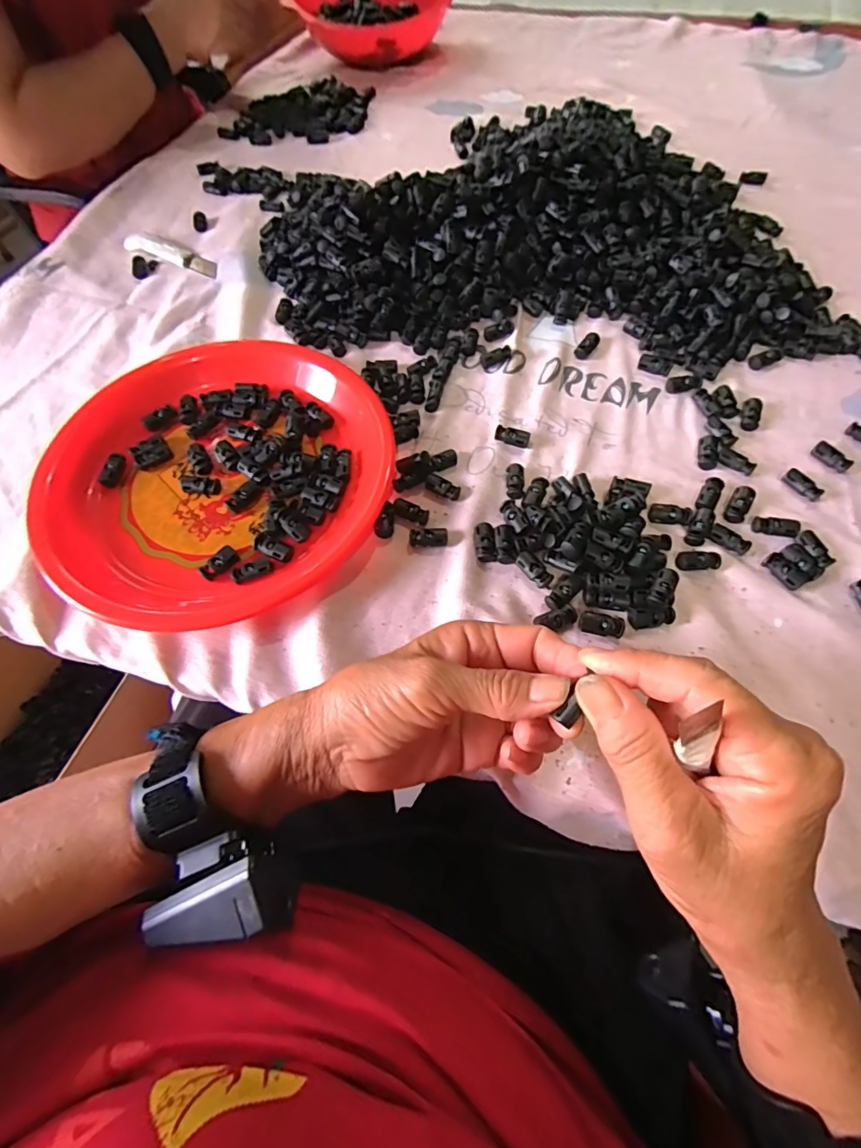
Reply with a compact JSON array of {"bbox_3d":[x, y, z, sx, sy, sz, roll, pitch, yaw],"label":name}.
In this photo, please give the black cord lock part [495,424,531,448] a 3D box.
[{"bbox_3d":[0.066,-0.110,0.389,0.027,0.010,0.013,19,68,12],"label":"black cord lock part"}]

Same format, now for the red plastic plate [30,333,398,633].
[{"bbox_3d":[-0.170,-0.097,0.376,0.251,0.034,0.278,-30,67,-11],"label":"red plastic plate"}]

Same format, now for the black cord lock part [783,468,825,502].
[{"bbox_3d":[0.278,-0.066,0.360,0.012,0.007,0.028,-33,68,-12],"label":"black cord lock part"}]

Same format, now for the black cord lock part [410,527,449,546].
[{"bbox_3d":[-0.001,-0.026,0.347,0.027,0.008,0.012,-1,65,3],"label":"black cord lock part"}]

